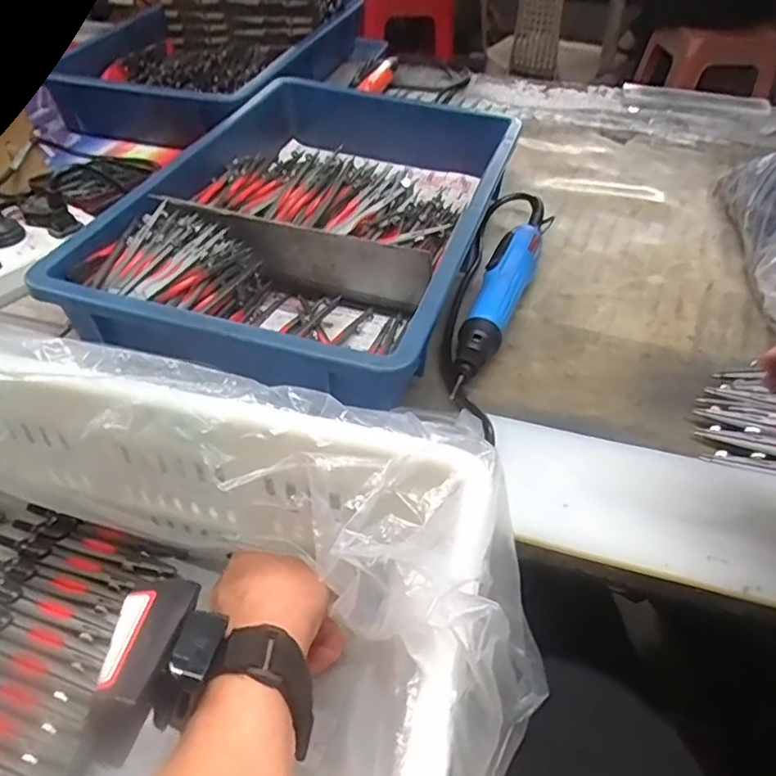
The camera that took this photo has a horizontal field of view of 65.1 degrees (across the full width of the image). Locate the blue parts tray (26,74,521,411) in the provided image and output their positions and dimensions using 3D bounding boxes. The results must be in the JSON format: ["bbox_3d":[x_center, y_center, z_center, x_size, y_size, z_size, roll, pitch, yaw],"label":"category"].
[{"bbox_3d":[-0.066,-0.166,0.572,0.299,0.083,0.438,15,47,11],"label":"blue parts tray"}]

